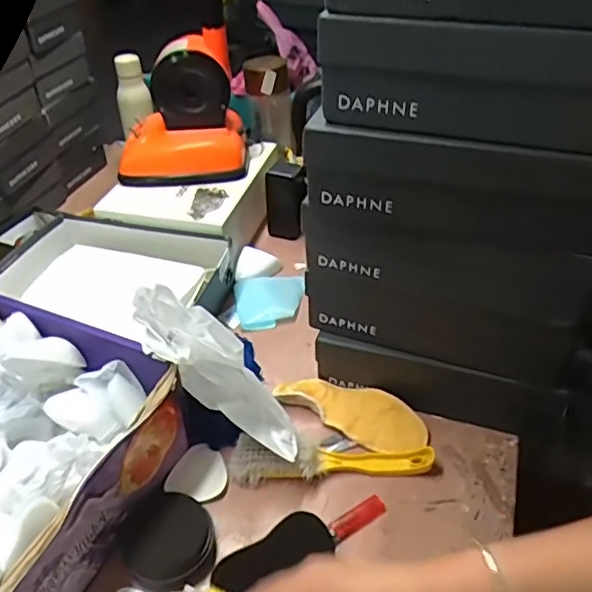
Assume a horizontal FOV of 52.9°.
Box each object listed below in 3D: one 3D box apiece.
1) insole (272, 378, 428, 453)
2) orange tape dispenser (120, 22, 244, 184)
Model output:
[{"bbox_3d":[0.069,0.140,0.750,0.192,0.021,0.067,17,43,21],"label":"insole"},{"bbox_3d":[-0.193,-0.303,0.979,0.212,0.211,0.101,-5,40,-4],"label":"orange tape dispenser"}]

